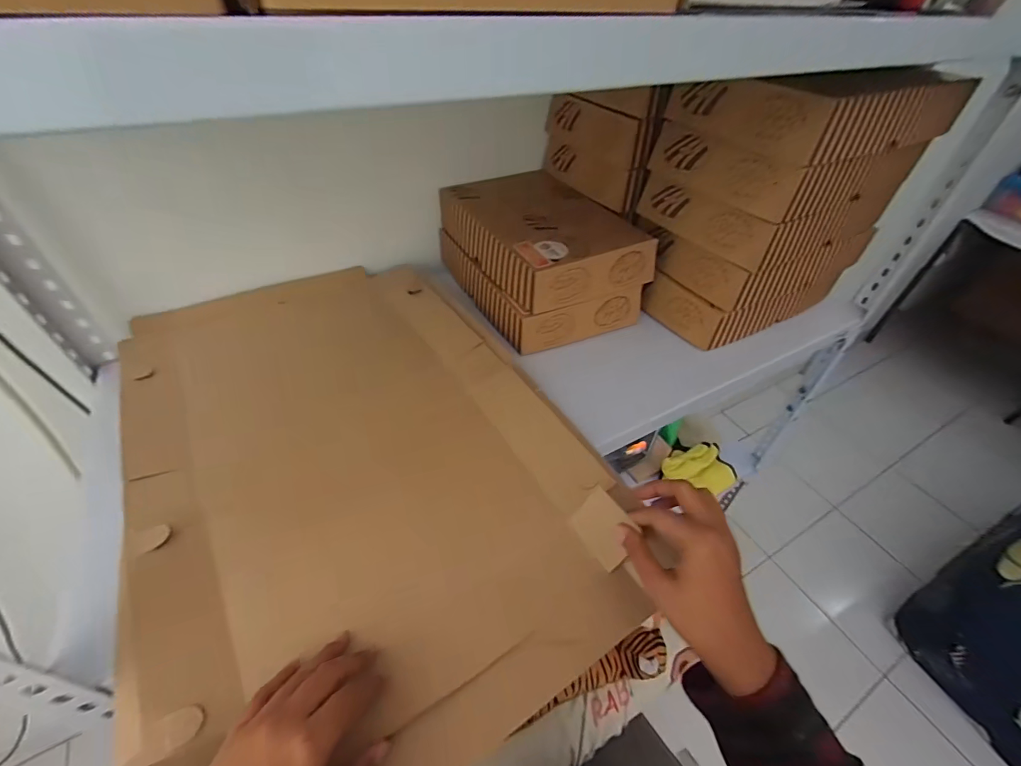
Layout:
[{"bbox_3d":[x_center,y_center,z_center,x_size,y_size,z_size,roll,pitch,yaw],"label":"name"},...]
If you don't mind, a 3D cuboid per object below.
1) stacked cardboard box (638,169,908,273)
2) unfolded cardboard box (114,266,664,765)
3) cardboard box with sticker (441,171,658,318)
[{"bbox_3d":[0.346,-0.246,0.586,0.281,0.061,0.188,-20,50,-24],"label":"stacked cardboard box"},{"bbox_3d":[-0.171,0.054,0.467,0.385,0.084,0.588,-20,50,-23],"label":"unfolded cardboard box"},{"bbox_3d":[0.043,-0.216,0.608,0.201,0.061,0.272,-18,49,-22],"label":"cardboard box with sticker"}]

